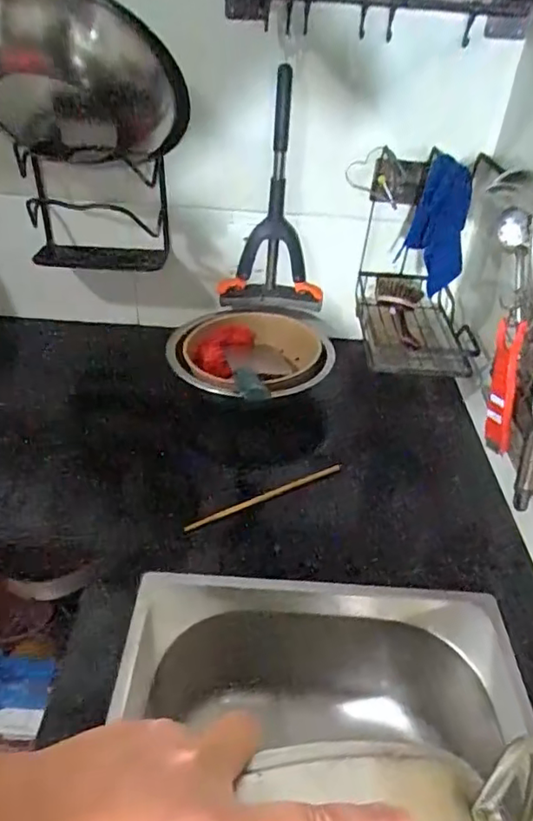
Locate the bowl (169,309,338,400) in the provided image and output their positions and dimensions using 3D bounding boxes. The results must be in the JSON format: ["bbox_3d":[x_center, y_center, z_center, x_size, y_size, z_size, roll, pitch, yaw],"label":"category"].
[{"bbox_3d":[-0.026,-0.079,0.930,0.245,0.091,0.249,3,37,-2],"label":"bowl"}]

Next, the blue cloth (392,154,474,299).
[{"bbox_3d":[0.240,-0.268,0.805,0.070,0.141,0.190,10,37,7],"label":"blue cloth"}]

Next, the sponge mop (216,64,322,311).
[{"bbox_3d":[0.017,-0.326,0.910,0.167,0.365,0.073,0,37,-6],"label":"sponge mop"}]

